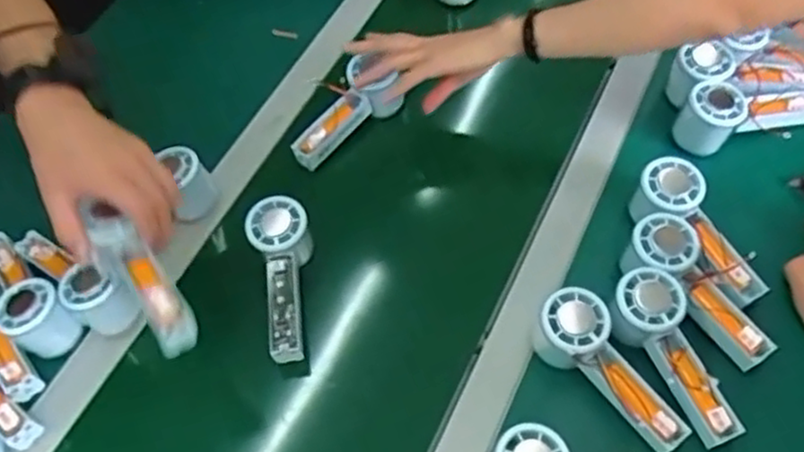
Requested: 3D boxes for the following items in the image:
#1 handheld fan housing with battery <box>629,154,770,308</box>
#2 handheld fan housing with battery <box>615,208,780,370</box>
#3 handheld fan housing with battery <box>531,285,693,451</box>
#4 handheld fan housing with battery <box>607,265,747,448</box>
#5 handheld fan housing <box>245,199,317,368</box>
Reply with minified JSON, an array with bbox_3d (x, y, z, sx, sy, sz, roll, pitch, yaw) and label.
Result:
[{"bbox_3d":[0.272,0.011,0.672,0.066,0.063,0.149,-23,59,-12],"label":"handheld fan housing with battery"},{"bbox_3d":[0.258,0.060,0.640,0.060,0.060,0.147,-26,60,-14],"label":"handheld fan housing with battery"},{"bbox_3d":[0.175,0.123,0.607,0.057,0.064,0.149,-33,62,-17],"label":"handheld fan housing with battery"},{"bbox_3d":[0.225,0.112,0.609,0.065,0.058,0.147,-13,58,-6],"label":"handheld fan housing with battery"},{"bbox_3d":[-0.110,0.050,0.680,0.056,0.042,0.155,-8,71,-3],"label":"handheld fan housing"}]

